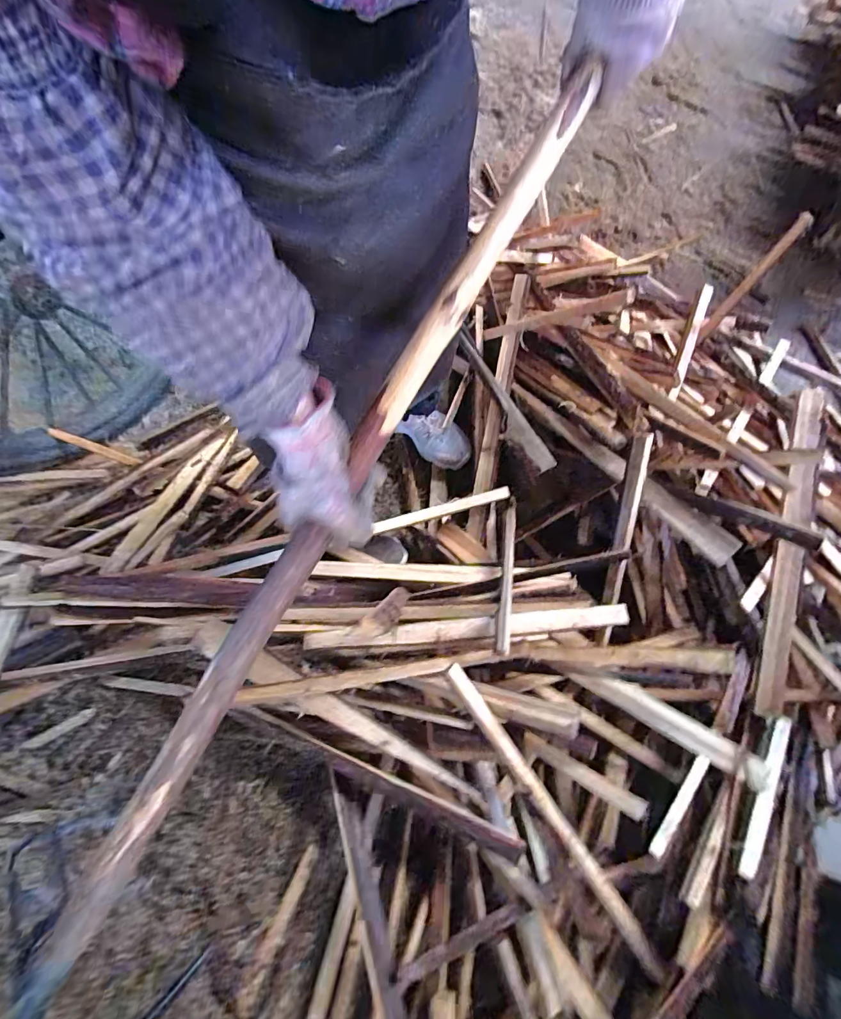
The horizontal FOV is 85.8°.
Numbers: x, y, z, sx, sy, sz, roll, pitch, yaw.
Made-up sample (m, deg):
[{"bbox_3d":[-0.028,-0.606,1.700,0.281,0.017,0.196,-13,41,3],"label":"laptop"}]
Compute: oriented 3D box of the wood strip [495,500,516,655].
[{"bbox_3d":[0.143,0.085,0.743,0.021,0.016,0.354,12,37,6],"label":"wood strip"}]

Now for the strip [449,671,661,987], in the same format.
[{"bbox_3d":[0.174,0.403,0.597,0.019,0.017,0.466,-34,90,-11],"label":"strip"}]

